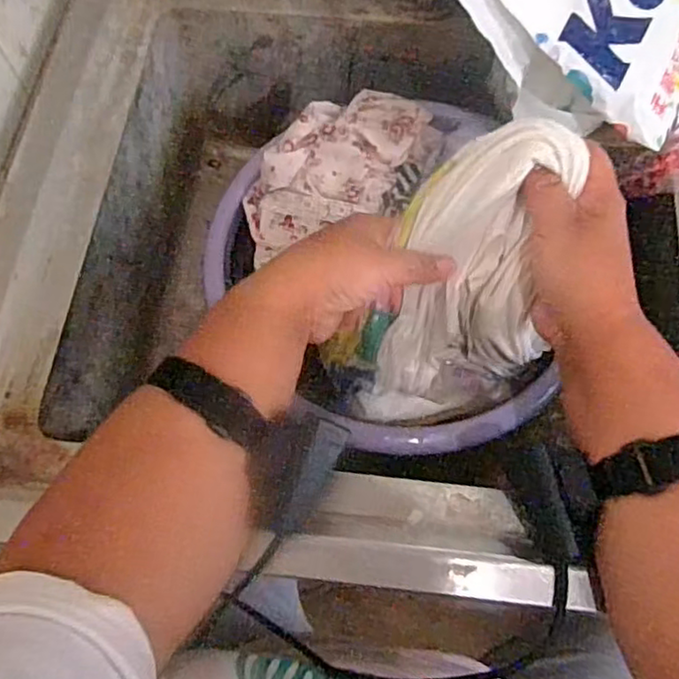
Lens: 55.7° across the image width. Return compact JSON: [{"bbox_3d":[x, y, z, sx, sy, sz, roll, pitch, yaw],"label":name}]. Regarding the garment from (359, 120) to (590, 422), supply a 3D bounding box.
[{"bbox_3d":[0.095,-0.032,0.461,0.108,0.242,0.060,16,42,8],"label":"garment"}]

